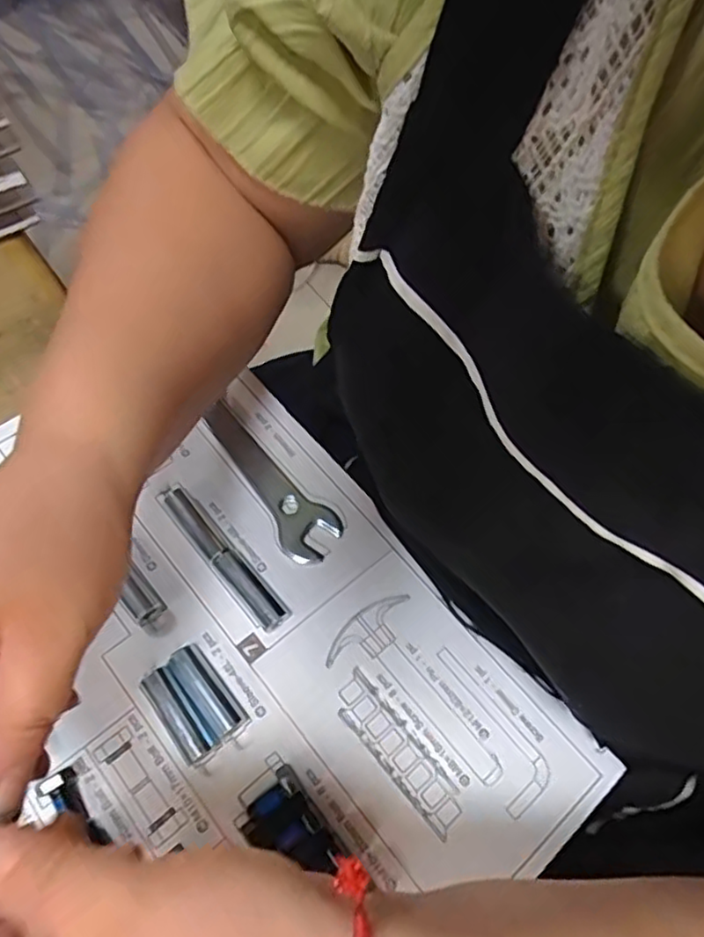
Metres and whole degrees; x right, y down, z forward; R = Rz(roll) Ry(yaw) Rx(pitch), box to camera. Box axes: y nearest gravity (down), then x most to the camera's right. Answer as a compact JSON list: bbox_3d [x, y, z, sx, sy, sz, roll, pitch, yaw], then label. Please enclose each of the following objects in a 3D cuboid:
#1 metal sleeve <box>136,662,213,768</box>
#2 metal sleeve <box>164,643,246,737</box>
[{"bbox_3d":[-0.087,0.122,0.322,0.015,0.013,0.047,-34,70,-19],"label":"metal sleeve"},{"bbox_3d":[-0.073,0.111,0.329,0.016,0.013,0.049,-36,71,-19],"label":"metal sleeve"}]

